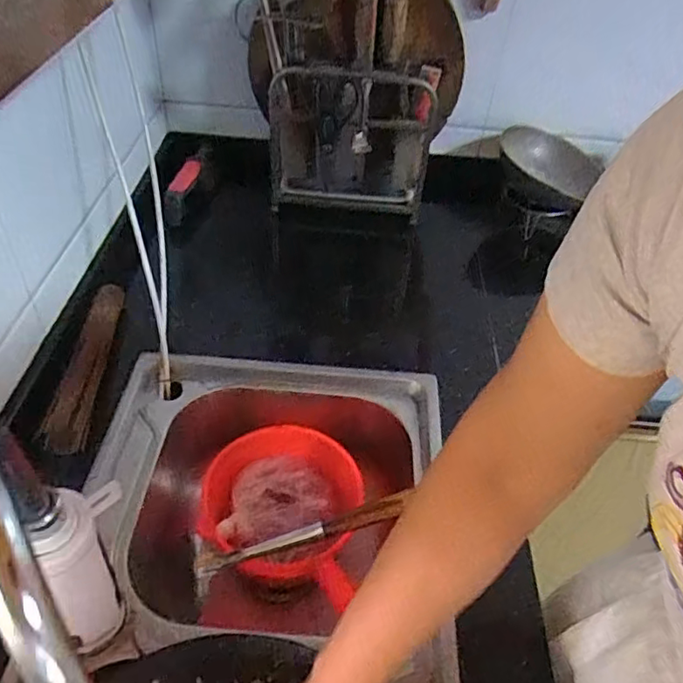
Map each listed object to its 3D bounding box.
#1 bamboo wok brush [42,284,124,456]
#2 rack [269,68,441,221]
[{"bbox_3d":[-0.322,0.025,0.764,0.035,0.048,0.274,0,44,-6],"label":"bamboo wok brush"},{"bbox_3d":[0.015,-0.340,1.003,0.267,0.235,0.098,5,44,-1],"label":"rack"}]

